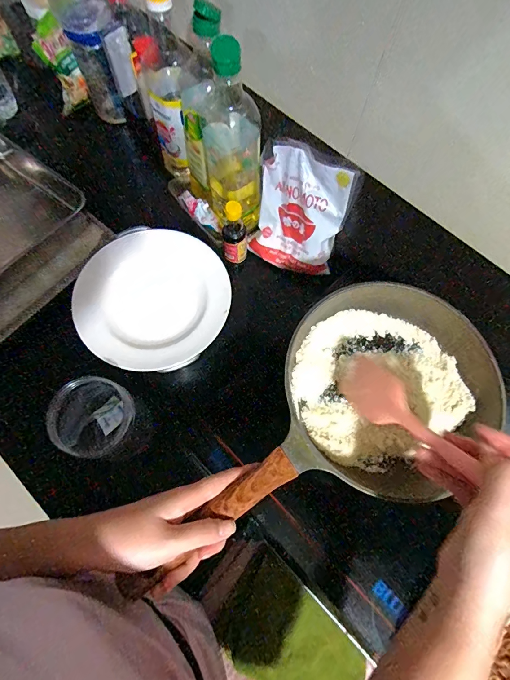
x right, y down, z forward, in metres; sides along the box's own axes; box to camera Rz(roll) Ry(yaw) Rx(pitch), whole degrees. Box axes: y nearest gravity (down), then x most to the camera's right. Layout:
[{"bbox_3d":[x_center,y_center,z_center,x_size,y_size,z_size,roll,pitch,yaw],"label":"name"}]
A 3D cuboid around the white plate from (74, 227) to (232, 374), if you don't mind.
[{"bbox_3d":[-0.143,-0.060,0.510,0.208,0.022,0.209,1,70,-3],"label":"white plate"}]

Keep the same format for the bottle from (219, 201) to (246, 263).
[{"bbox_3d":[-0.032,-0.160,0.596,0.038,0.079,0.030,-4,70,-5],"label":"bottle"}]

